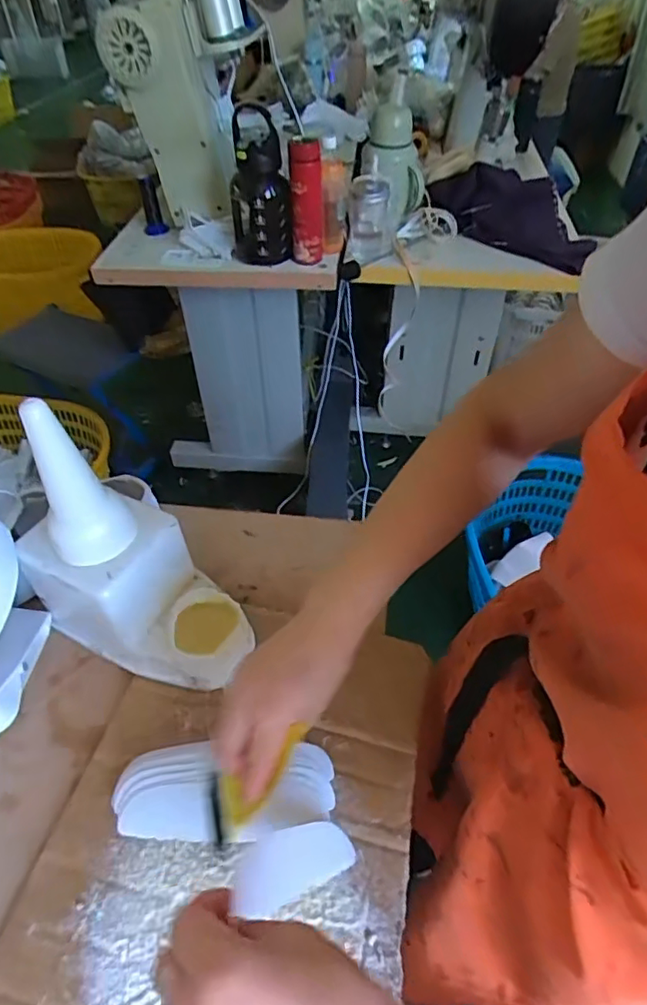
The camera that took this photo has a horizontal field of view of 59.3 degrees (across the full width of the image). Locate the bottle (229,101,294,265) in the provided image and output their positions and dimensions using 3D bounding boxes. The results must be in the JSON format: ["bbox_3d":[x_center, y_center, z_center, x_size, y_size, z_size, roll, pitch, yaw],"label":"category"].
[{"bbox_3d":[-0.124,-0.599,1.091,0.101,0.266,0.099,-14,47,-13],"label":"bottle"}]

